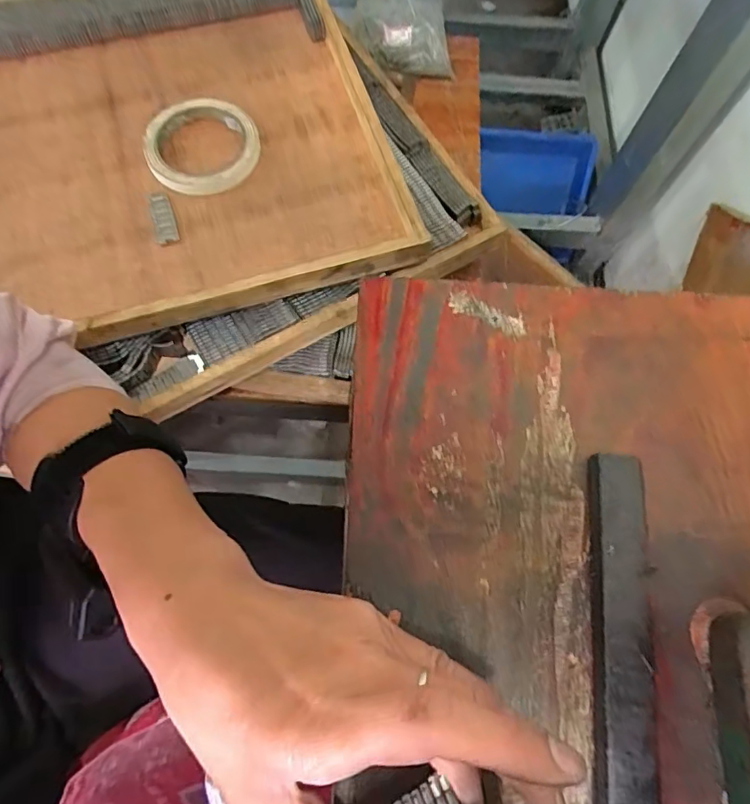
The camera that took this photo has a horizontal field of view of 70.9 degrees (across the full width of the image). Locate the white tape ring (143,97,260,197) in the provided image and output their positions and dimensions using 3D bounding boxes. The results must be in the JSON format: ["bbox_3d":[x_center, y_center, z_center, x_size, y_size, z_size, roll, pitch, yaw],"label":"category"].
[{"bbox_3d":[-0.157,-0.236,0.480,0.102,0.012,0.097,1,71,-2],"label":"white tape ring"}]

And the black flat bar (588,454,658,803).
[{"bbox_3d":[0.100,0.097,0.217,0.023,0.013,0.150,8,71,1],"label":"black flat bar"}]

